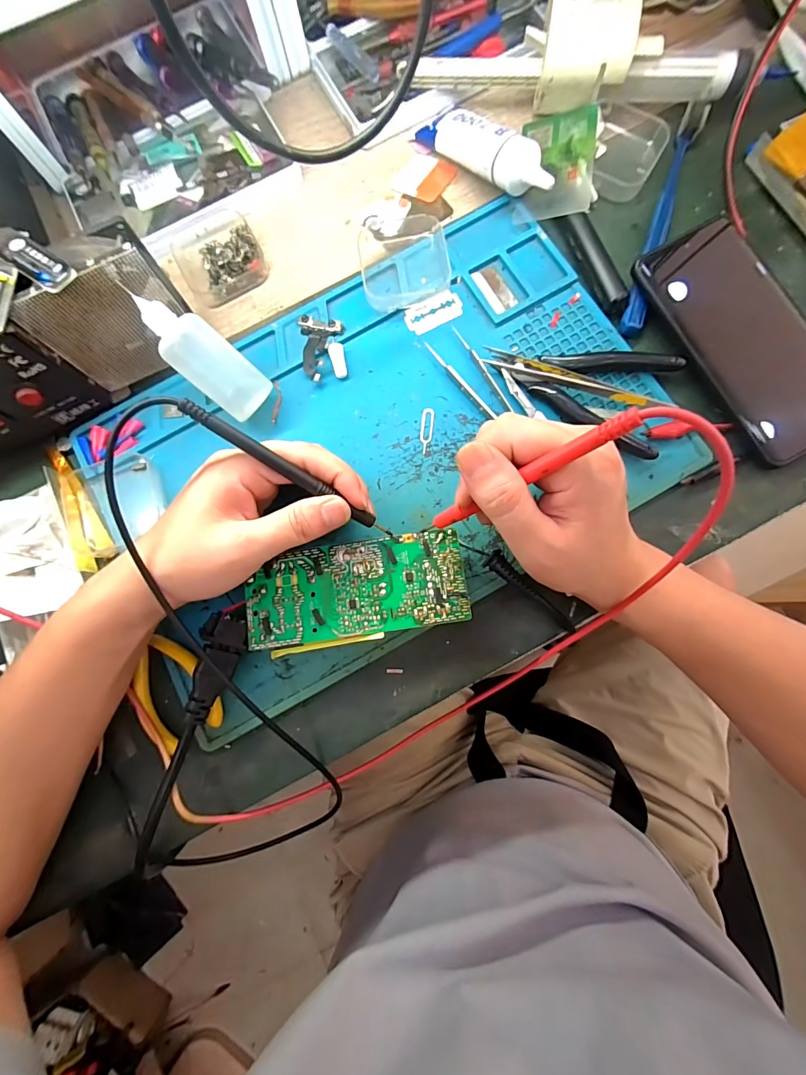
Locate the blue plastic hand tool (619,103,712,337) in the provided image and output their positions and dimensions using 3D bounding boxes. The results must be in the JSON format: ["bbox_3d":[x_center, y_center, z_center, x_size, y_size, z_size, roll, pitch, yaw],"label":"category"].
[{"bbox_3d":[0.188,-0.231,0.293,0.015,0.011,0.185,19,83,5],"label":"blue plastic hand tool"}]

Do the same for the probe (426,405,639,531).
[{"bbox_3d":[0.050,-0.024,0.198,0.010,0.130,0.008,-12,78,-41],"label":"probe"}]

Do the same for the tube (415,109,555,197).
[{"bbox_3d":[0.059,-0.289,0.301,0.029,0.022,0.127,-43,70,-4],"label":"tube"}]

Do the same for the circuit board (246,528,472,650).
[{"bbox_3d":[-0.028,0.032,0.256,0.131,0.024,0.055,-9,81,1],"label":"circuit board"}]

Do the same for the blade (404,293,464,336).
[{"bbox_3d":[0.023,-0.165,0.299,0.044,0.004,0.022,-21,81,-1],"label":"blade"}]

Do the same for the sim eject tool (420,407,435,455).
[{"bbox_3d":[0.017,-0.075,0.284,0.009,0.004,0.034,7,82,4],"label":"sim eject tool"}]

